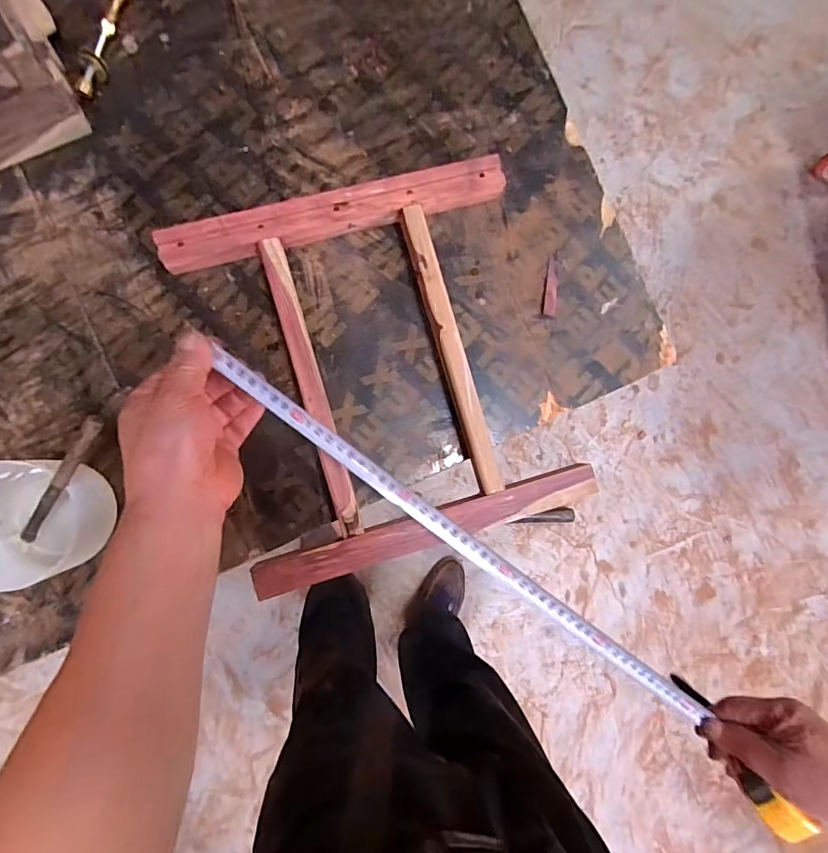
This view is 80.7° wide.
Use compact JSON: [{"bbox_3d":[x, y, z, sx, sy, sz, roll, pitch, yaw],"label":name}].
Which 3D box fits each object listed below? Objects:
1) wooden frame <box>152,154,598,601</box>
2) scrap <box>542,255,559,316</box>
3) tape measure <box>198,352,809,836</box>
[{"bbox_3d":[-0.030,-0.054,0.463,0.323,0.040,0.346,-16,90,-7],"label":"wooden frame"},{"bbox_3d":[0.143,-0.145,0.503,0.014,0.004,0.062,8,87,-7],"label":"scrap"},{"bbox_3d":[0.077,0.121,0.373,0.554,0.061,0.037,39,88,-4],"label":"tape measure"}]

